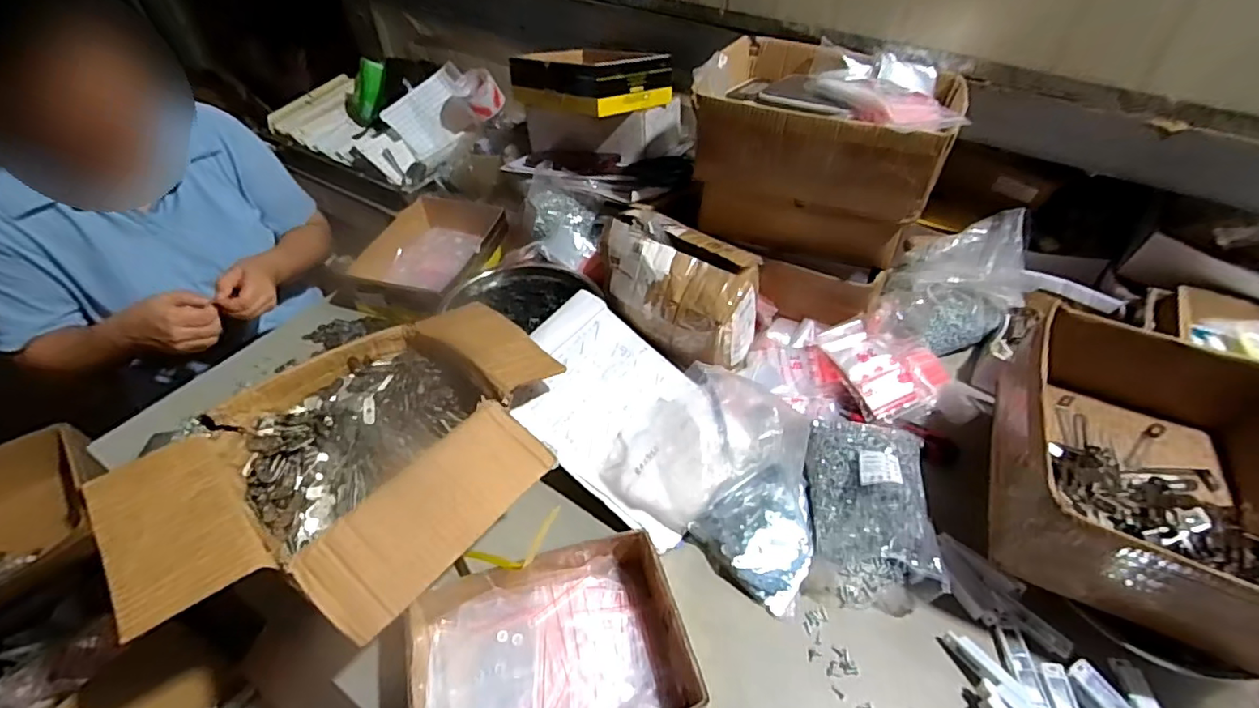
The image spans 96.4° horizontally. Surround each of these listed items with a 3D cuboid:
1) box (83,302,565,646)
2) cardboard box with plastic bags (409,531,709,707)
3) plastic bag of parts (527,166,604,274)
[{"bbox_3d":[-0.262,0.106,0.594,0.310,0.127,0.425,31,53,26],"label":"box"},{"bbox_3d":[-0.078,0.290,0.551,0.252,0.074,0.191,-14,48,-14],"label":"cardboard box with plastic bags"},{"bbox_3d":[-0.109,-0.230,0.937,0.117,0.068,0.170,-14,55,-14],"label":"plastic bag of parts"}]

